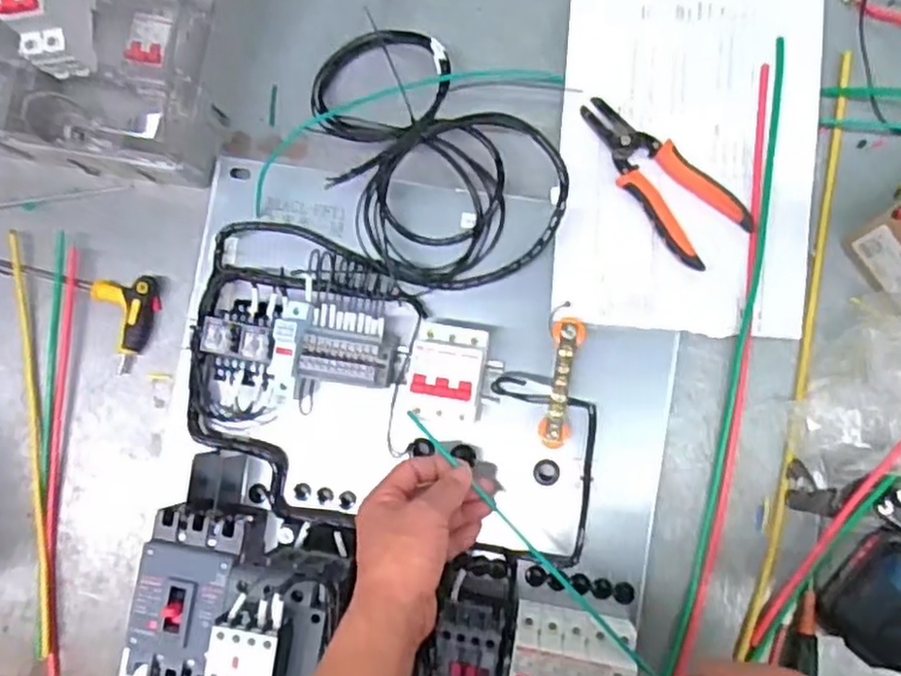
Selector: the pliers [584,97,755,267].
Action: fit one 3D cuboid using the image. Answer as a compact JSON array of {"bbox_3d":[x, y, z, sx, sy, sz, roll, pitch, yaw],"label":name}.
[{"bbox_3d":[0.174,-0.139,0.625,0.068,0.015,0.167,-41,83,3],"label":"pliers"}]

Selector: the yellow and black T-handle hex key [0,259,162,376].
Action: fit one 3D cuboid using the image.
[{"bbox_3d":[-0.360,-0.024,0.681,0.178,0.025,0.087,10,88,7],"label":"yellow and black T-handle hex key"}]

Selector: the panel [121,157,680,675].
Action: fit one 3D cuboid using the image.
[{"bbox_3d":[-0.048,0.113,0.569,0.421,0.153,0.511,8,88,7],"label":"panel"}]

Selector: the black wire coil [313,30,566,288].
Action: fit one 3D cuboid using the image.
[{"bbox_3d":[-0.020,-0.161,0.628,0.169,0.046,0.254,-32,84,4],"label":"black wire coil"}]

